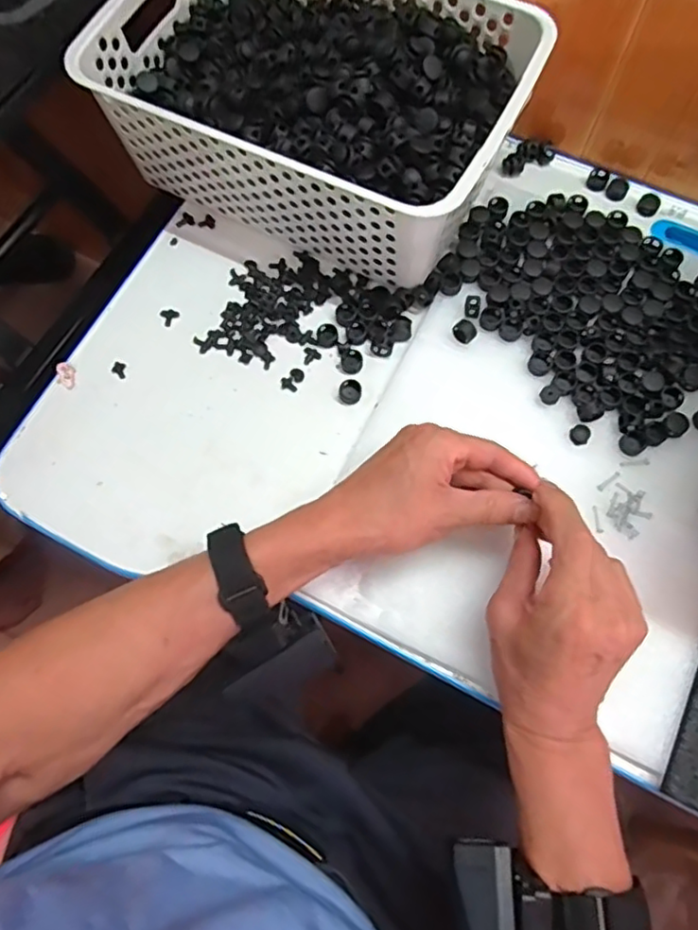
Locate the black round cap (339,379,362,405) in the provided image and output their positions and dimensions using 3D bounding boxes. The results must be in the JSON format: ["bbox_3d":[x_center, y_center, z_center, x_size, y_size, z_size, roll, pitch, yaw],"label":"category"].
[{"bbox_3d":[0.001,-0.056,0.473,0.017,0.004,0.020,6,72,4],"label":"black round cap"}]

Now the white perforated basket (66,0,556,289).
[{"bbox_3d":[-0.023,-0.286,0.494,0.304,0.110,0.203,25,74,10],"label":"white perforated basket"}]

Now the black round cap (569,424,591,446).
[{"bbox_3d":[0.167,-0.022,0.449,0.014,0.005,0.014,-1,71,2],"label":"black round cap"}]

